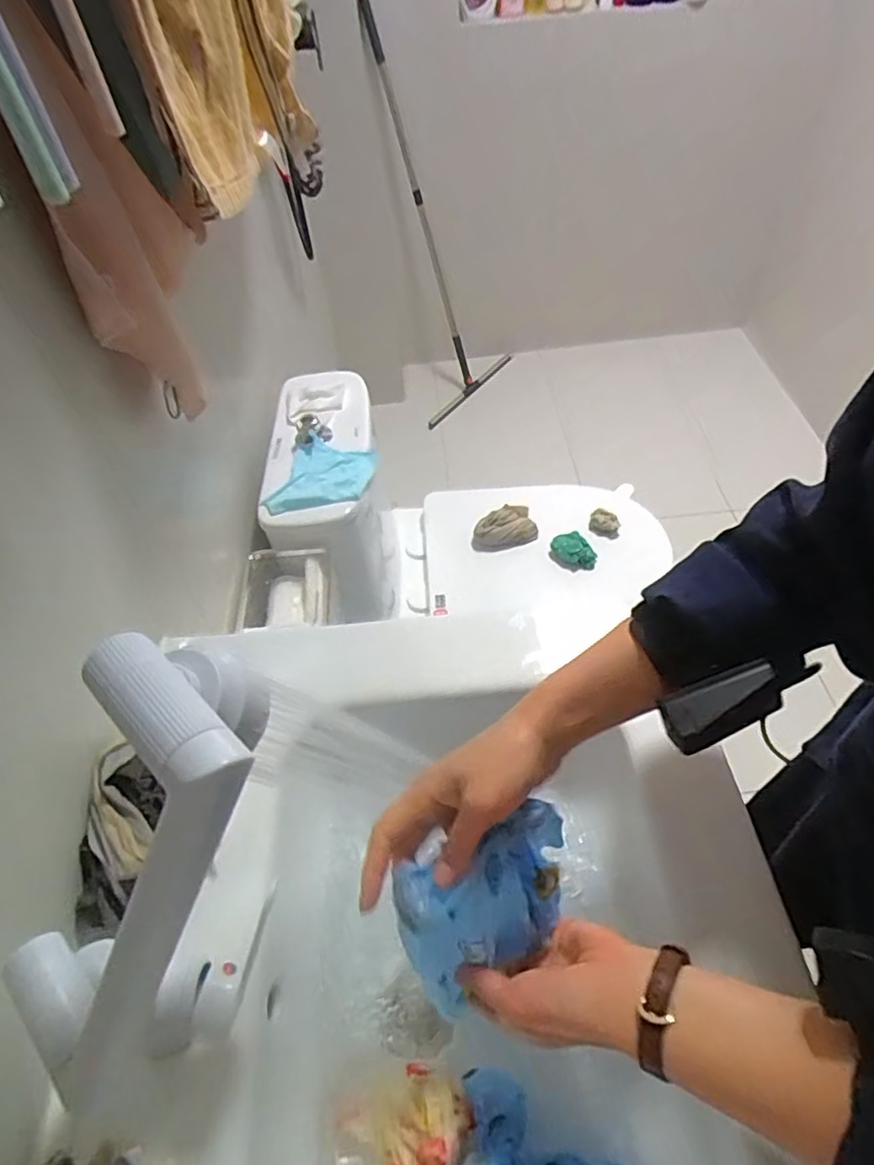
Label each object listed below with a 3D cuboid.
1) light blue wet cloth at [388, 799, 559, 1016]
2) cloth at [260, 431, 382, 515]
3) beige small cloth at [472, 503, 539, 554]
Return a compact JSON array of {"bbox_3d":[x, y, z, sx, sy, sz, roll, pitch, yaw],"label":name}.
[{"bbox_3d":[0.031,0.218,0.437,0.118,0.143,0.045,-18,24,-13],"label":"light blue wet cloth"},{"bbox_3d":[-0.170,-0.158,0.926,0.135,0.021,0.152,8,52,10],"label":"cloth"},{"bbox_3d":[0.133,-0.116,1.275,0.137,0.043,0.084,-16,52,-8],"label":"beige small cloth"}]

